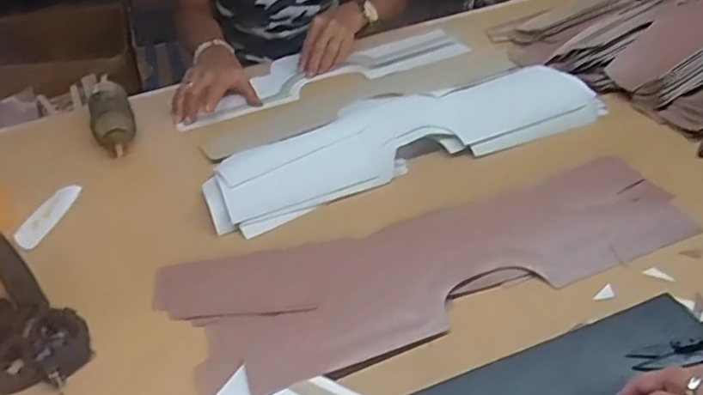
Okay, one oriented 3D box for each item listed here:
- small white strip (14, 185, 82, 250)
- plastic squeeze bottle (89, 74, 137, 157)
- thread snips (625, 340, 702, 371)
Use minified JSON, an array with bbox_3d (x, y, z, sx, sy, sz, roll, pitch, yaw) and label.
[{"bbox_3d":[-0.339,0.020,0.702,0.031,0.008,0.098,4,40,11],"label":"small white strip"},{"bbox_3d":[-0.312,-0.109,0.818,0.053,0.045,0.157,-18,41,-15],"label":"plastic squeeze bottle"},{"bbox_3d":[0.263,0.118,0.477,0.099,0.009,0.022,-9,38,1],"label":"thread snips"}]

